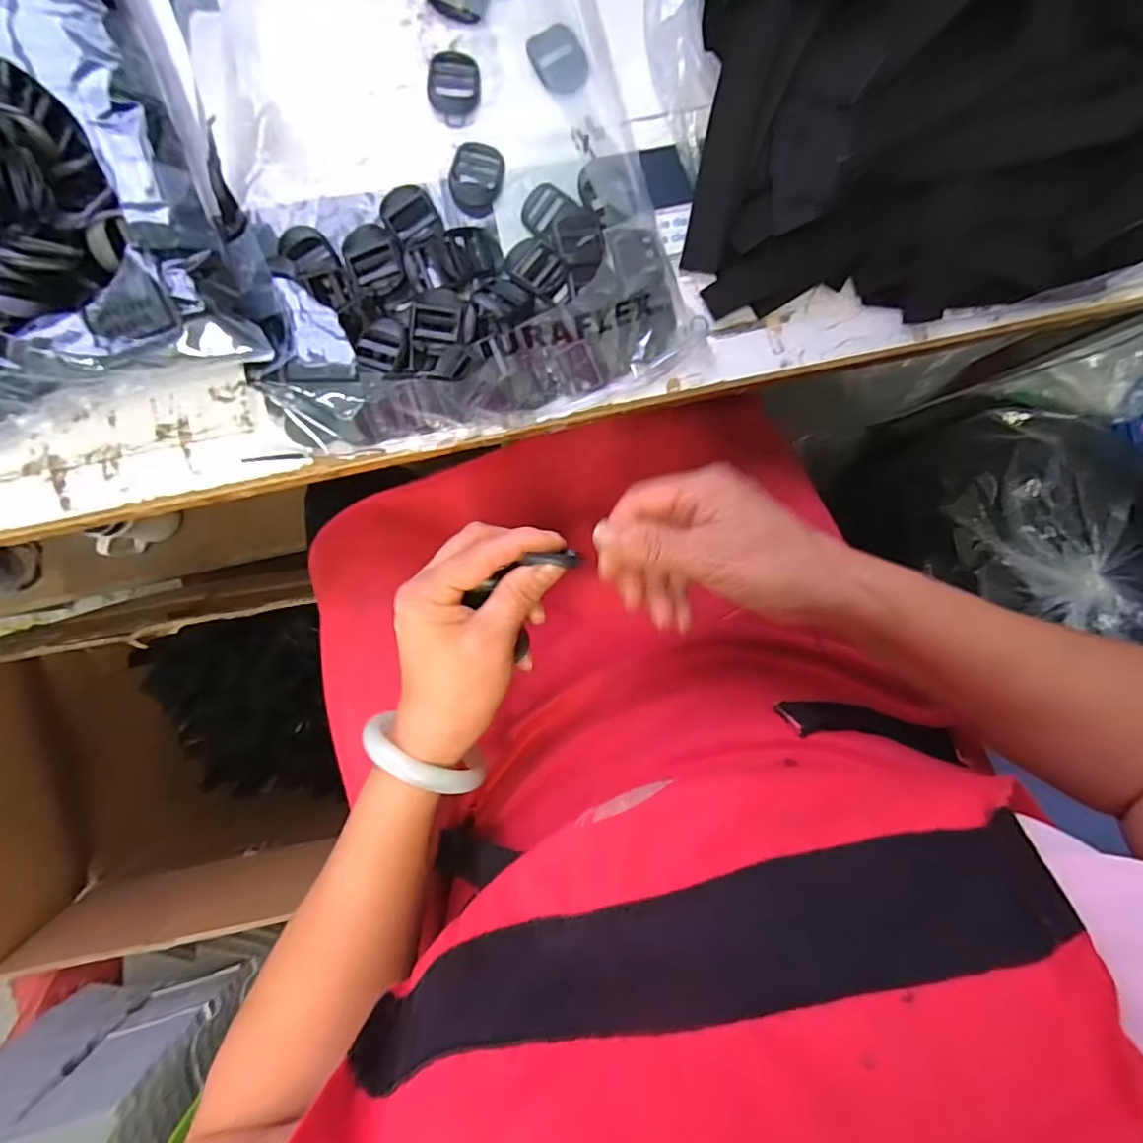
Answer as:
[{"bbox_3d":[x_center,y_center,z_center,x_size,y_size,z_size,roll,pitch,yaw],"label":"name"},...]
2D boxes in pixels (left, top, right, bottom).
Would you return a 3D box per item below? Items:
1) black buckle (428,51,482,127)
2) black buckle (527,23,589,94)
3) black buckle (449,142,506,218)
[{"bbox_3d":[-0.073,-0.304,0.353,0.032,0.004,0.041,-4,92,-3],"label":"black buckle"},{"bbox_3d":[-0.007,-0.323,0.353,0.029,0.005,0.040,-36,93,-2],"label":"black buckle"},{"bbox_3d":[-0.060,-0.246,0.353,0.032,0.006,0.044,16,90,-3],"label":"black buckle"}]

